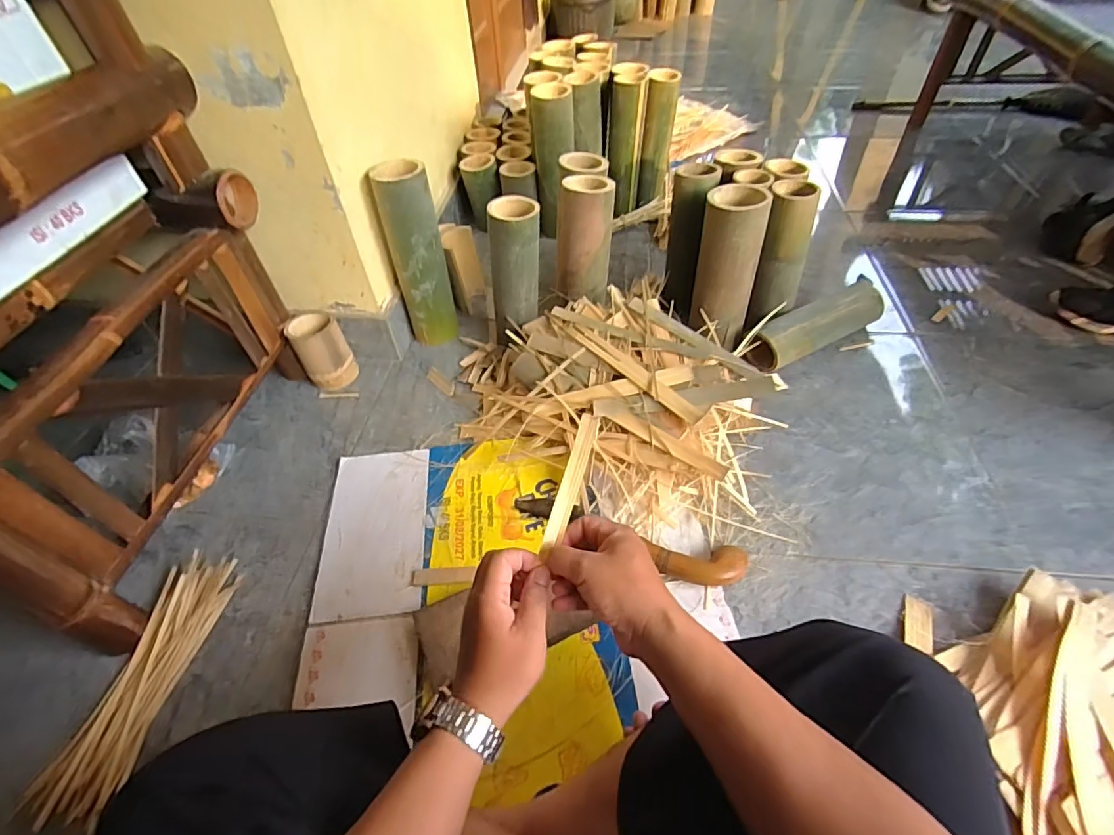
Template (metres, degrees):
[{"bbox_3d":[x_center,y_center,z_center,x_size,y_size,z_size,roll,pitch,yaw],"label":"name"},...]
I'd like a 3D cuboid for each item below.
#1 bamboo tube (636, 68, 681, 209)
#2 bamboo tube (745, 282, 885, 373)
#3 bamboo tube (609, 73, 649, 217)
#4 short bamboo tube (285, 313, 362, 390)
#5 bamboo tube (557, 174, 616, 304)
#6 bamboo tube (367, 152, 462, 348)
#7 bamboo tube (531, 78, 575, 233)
[{"bbox_3d":[0.239,-0.651,1.244,0.065,0.273,0.071,12,50,14],"label":"bamboo tube"},{"bbox_3d":[0.496,-0.180,1.001,0.307,0.083,0.088,-27,52,-20],"label":"bamboo tube"},{"bbox_3d":[0.161,-0.636,1.238,0.082,0.282,0.082,5,48,8],"label":"bamboo tube"},{"bbox_3d":[-0.430,-0.123,0.973,0.088,0.116,0.084,-27,52,-20],"label":"short bamboo tube"},{"bbox_3d":[0.050,-0.324,0.966,0.100,0.196,0.090,-2,48,2],"label":"bamboo tube"},{"bbox_3d":[-0.253,-0.288,0.970,0.092,0.317,0.089,-18,49,-13],"label":"bamboo tube"},{"bbox_3d":[-0.007,-0.585,1.223,0.091,0.308,0.092,-4,48,0],"label":"bamboo tube"}]

